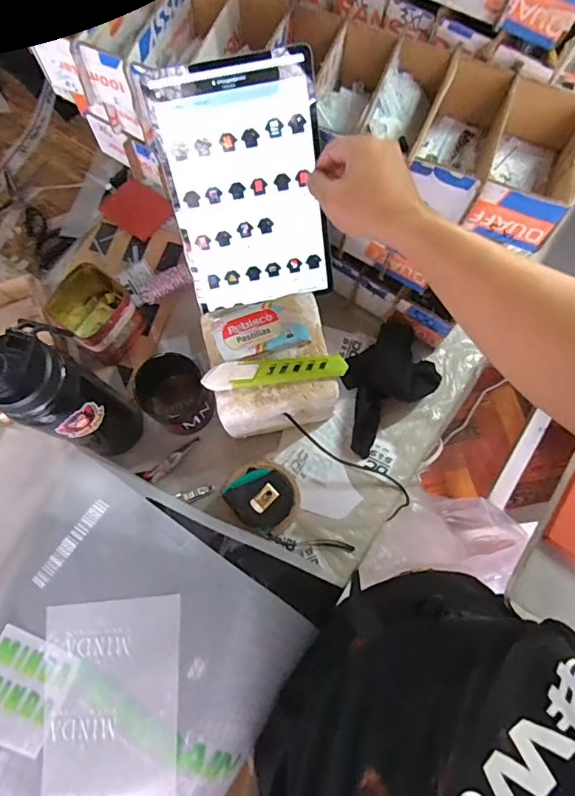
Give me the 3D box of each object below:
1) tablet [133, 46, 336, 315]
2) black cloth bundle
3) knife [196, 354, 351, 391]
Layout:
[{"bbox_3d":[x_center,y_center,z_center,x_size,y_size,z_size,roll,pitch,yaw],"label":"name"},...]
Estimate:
[{"bbox_3d":[-0.042,-0.219,0.513,0.159,0.240,0.010,-11,35,-1],"label":"tablet"},{"bbox_3d":[0.125,-0.020,0.623,0.164,0.059,0.102,-40,76,-12],"label":"black cloth bundle"},{"bbox_3d":[-0.014,-0.031,0.531,0.158,0.015,0.028,-7,72,-2],"label":"knife"}]

